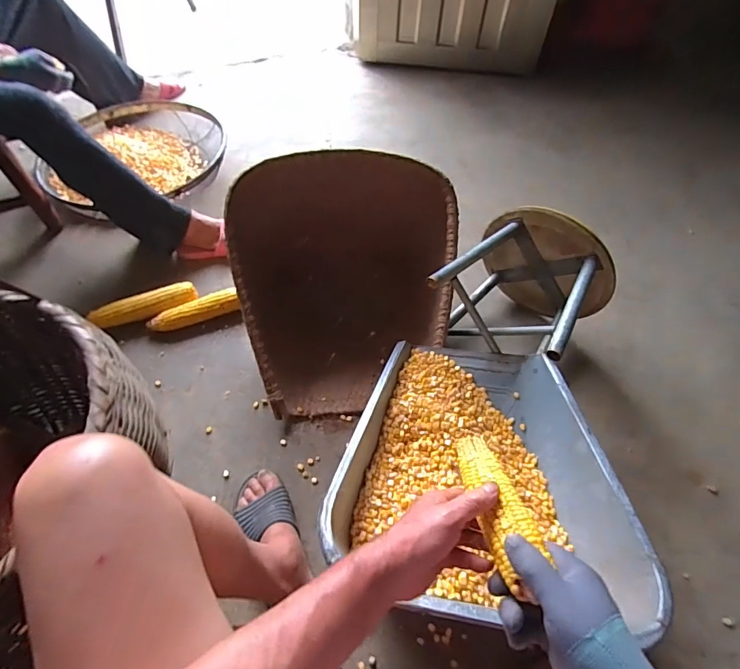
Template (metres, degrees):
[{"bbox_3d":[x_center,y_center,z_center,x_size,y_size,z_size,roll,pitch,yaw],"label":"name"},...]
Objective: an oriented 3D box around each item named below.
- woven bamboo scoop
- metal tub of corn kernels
[{"bbox_3d":[-0.036,-0.103,0.860,0.429,0.318,0.383,-11,58,-7],"label":"woven bamboo scoop"},{"bbox_3d":[0.168,0.188,0.689,0.418,0.164,0.436,7,58,5],"label":"metal tub of corn kernels"}]

